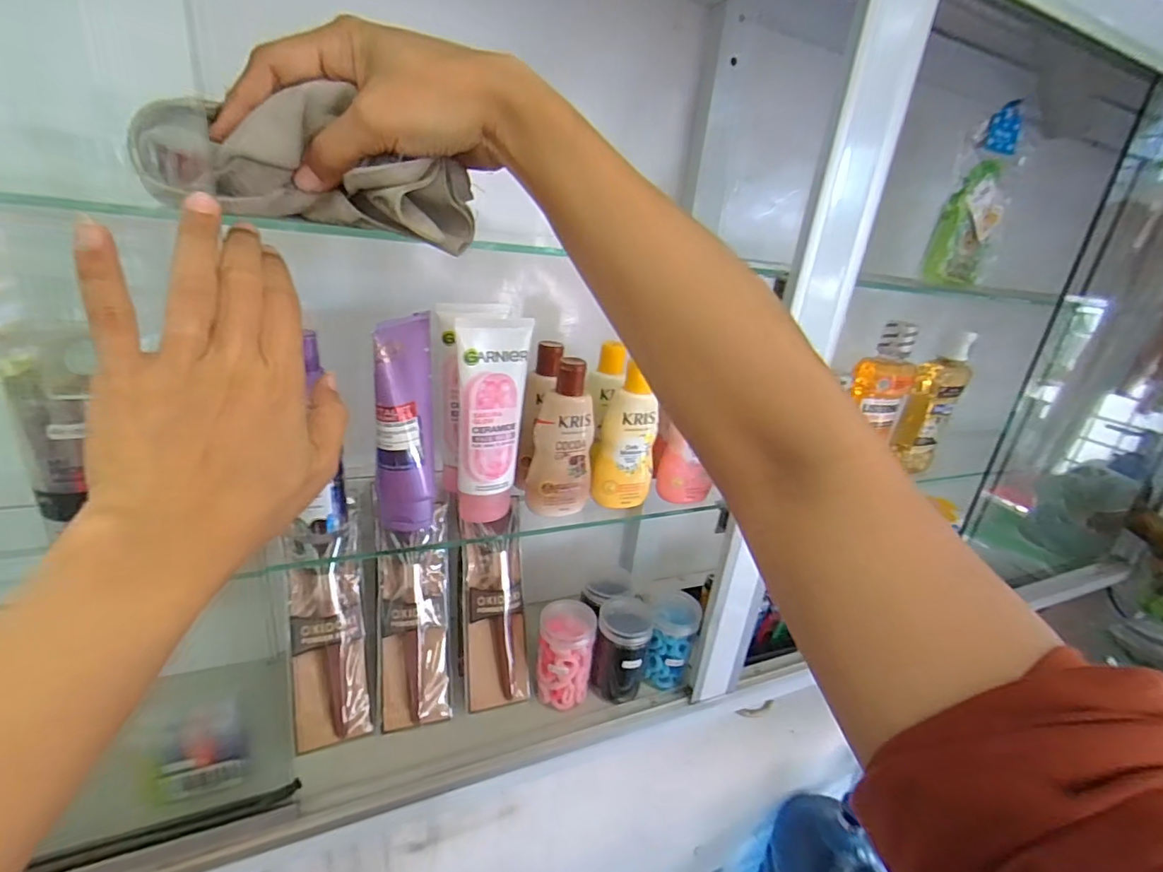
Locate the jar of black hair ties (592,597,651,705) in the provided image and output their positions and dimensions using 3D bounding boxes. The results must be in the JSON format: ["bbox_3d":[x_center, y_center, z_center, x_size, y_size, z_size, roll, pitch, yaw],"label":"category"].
[{"bbox_3d":[0.040,0.215,0.521,0.053,0.090,0.053,10,21,8],"label":"jar of black hair ties"}]

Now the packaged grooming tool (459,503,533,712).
[{"bbox_3d":[-0.084,0.166,0.507,0.059,0.186,0.015,-1,-4,-20],"label":"packaged grooming tool"}]

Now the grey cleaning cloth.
[{"bbox_3d":[-0.126,-0.134,0.259,0.149,0.063,0.055,3,20,-23],"label":"grey cleaning cloth"}]

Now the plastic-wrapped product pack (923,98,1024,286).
[{"bbox_3d":[0.413,-0.242,0.531,0.100,0.168,0.032,-2,22,-23],"label":"plastic-wrapped product pack"}]

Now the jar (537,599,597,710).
[{"bbox_3d":[-0.016,0.212,0.505,0.054,0.091,0.046,8,20,4],"label":"jar"}]

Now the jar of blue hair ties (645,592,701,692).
[{"bbox_3d":[0.093,0.214,0.542,0.048,0.095,0.049,6,20,-2],"label":"jar of blue hair ties"}]

